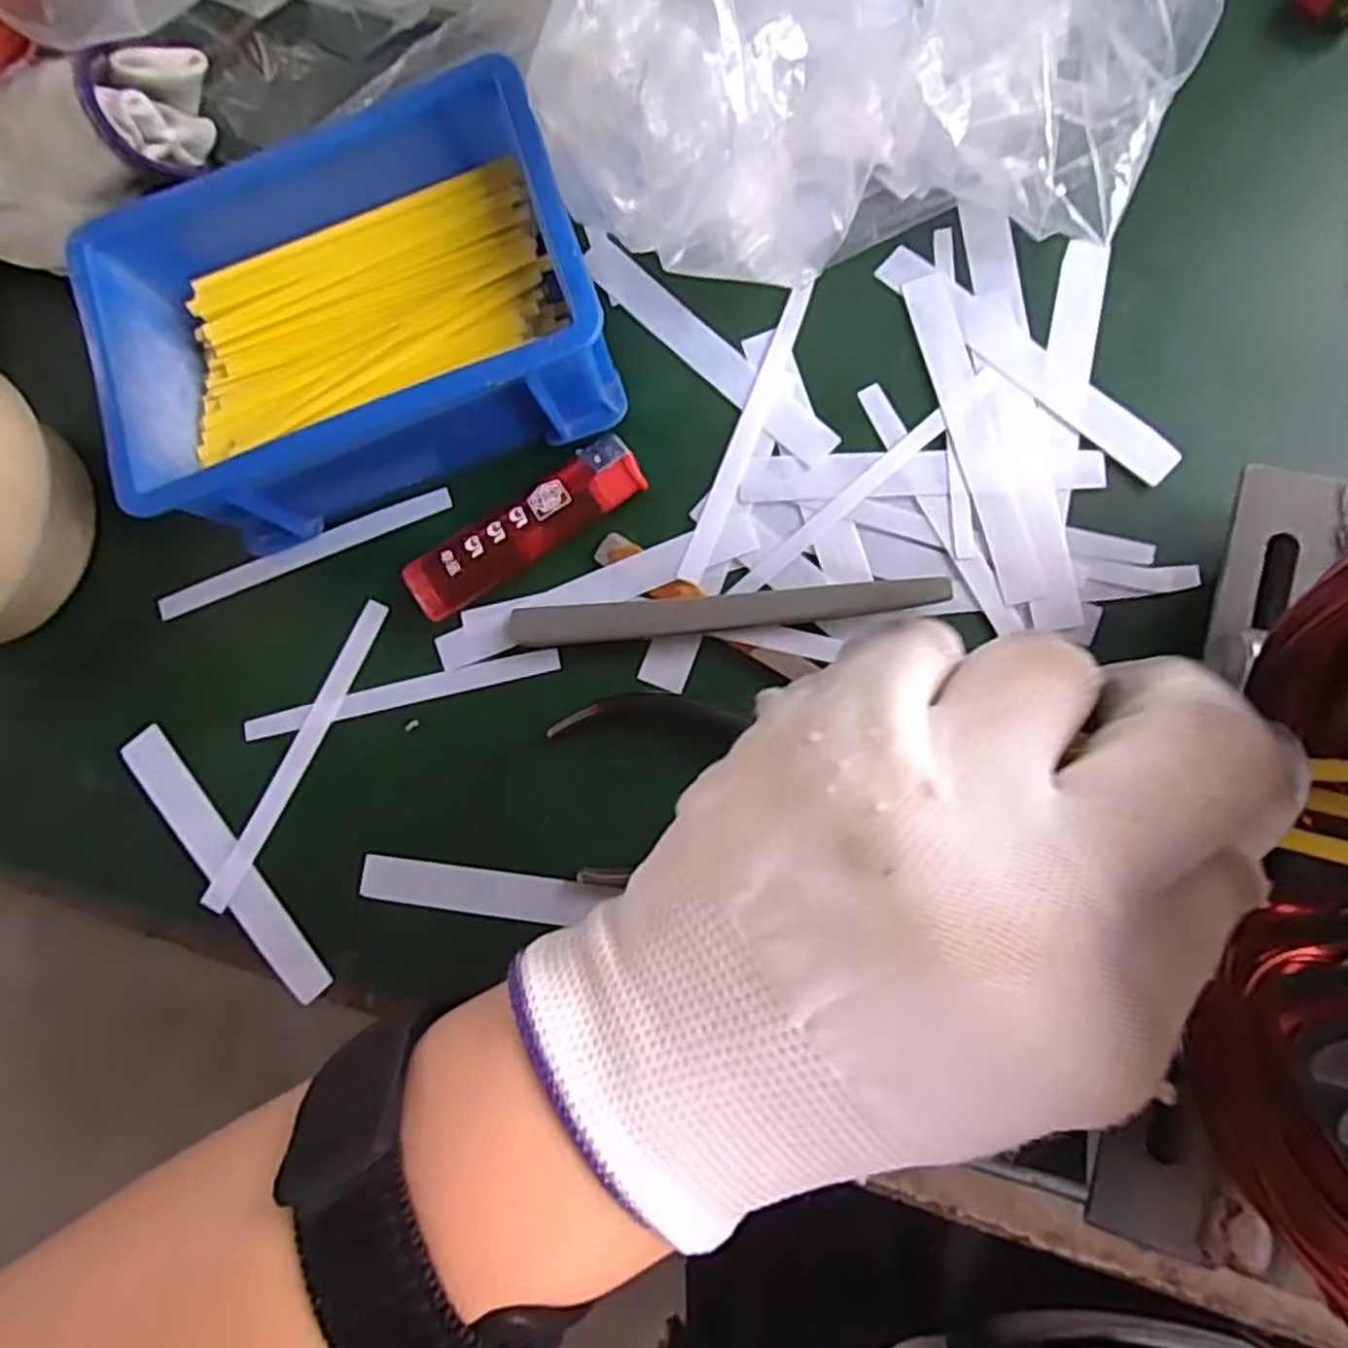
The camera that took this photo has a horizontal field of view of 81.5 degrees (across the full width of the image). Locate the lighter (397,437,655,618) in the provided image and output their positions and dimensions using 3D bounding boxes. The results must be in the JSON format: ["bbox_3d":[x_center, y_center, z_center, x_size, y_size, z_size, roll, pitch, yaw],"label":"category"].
[{"bbox_3d":[-0.048,-0.047,0.252,0.082,0.010,0.020,-32,80,3],"label":"lighter"}]

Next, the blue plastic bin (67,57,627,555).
[{"bbox_3d":[-0.098,-0.112,0.243,0.141,0.049,0.103,-18,82,6],"label":"blue plastic bin"}]

